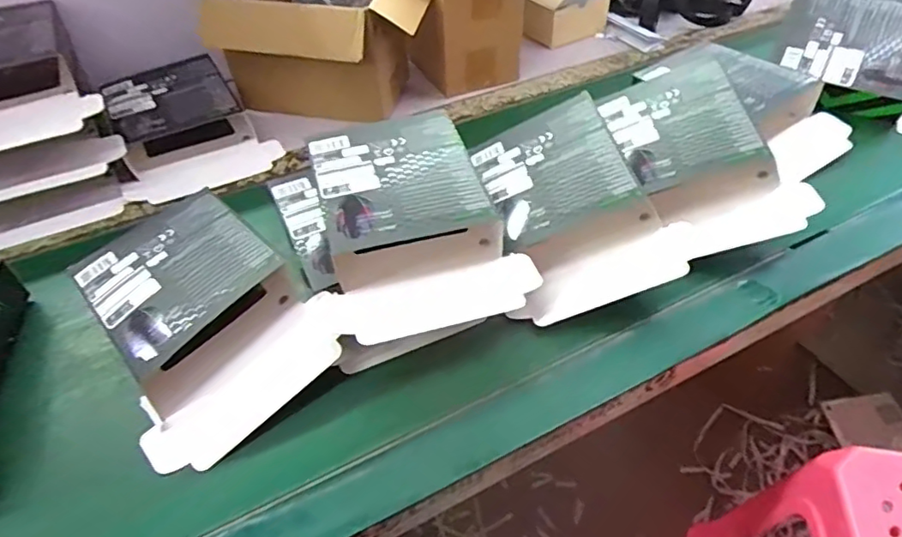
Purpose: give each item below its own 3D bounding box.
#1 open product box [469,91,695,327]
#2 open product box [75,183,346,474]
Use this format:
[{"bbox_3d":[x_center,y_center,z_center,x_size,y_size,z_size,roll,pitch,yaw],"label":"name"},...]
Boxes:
[{"bbox_3d":[0.121,-0.073,0.624,0.192,0.088,0.247,-10,47,-8],"label":"open product box"},{"bbox_3d":[-0.234,0.039,0.540,0.186,0.080,0.243,-32,54,-26],"label":"open product box"}]

